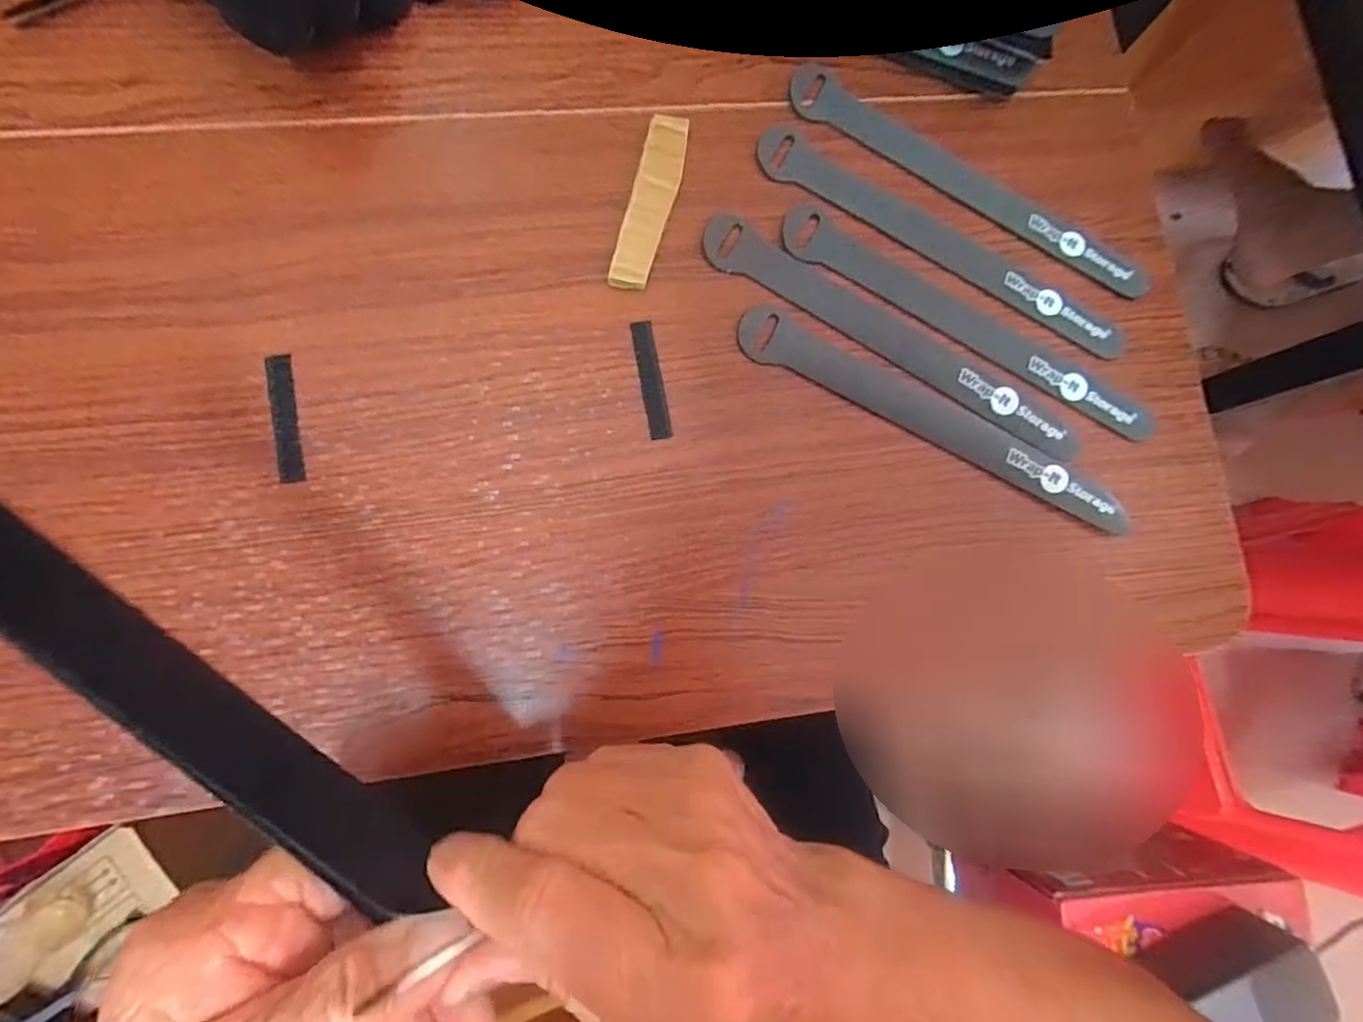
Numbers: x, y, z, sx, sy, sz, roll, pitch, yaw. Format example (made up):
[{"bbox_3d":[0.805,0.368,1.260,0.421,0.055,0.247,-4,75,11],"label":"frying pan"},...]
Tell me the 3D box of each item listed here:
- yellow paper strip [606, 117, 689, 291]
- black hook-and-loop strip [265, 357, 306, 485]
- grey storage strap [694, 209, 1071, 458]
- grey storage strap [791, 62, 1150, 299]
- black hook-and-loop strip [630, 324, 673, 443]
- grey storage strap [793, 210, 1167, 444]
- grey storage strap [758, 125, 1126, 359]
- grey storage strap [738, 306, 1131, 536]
[{"bbox_3d":[-0.013,-0.143,0.280,0.019,0.007,0.086,14,81,-4],"label":"yellow paper strip"},{"bbox_3d":[-0.166,-0.039,0.253,0.010,0.004,0.054,-9,84,-7],"label":"black hook-and-loop strip"},{"bbox_3d":[0.099,-0.082,0.283,0.196,0.005,0.024,30,81,-1],"label":"grey storage strap"},{"bbox_3d":[0.141,-0.159,0.298,0.198,0.004,0.023,32,81,-1],"label":"grey storage strap"},{"bbox_3d":[-0.013,-0.059,0.271,0.010,0.004,0.054,-10,84,-7],"label":"black hook-and-loop strip"},{"bbox_3d":[0.137,-0.087,0.290,0.198,0.008,0.025,31,81,-1],"label":"grey storage strap"},{"bbox_3d":[0.126,-0.130,0.295,0.196,0.006,0.026,29,81,-1],"label":"grey storage strap"},{"bbox_3d":[0.117,-0.042,0.279,0.196,0.008,0.023,27,81,-2],"label":"grey storage strap"}]

